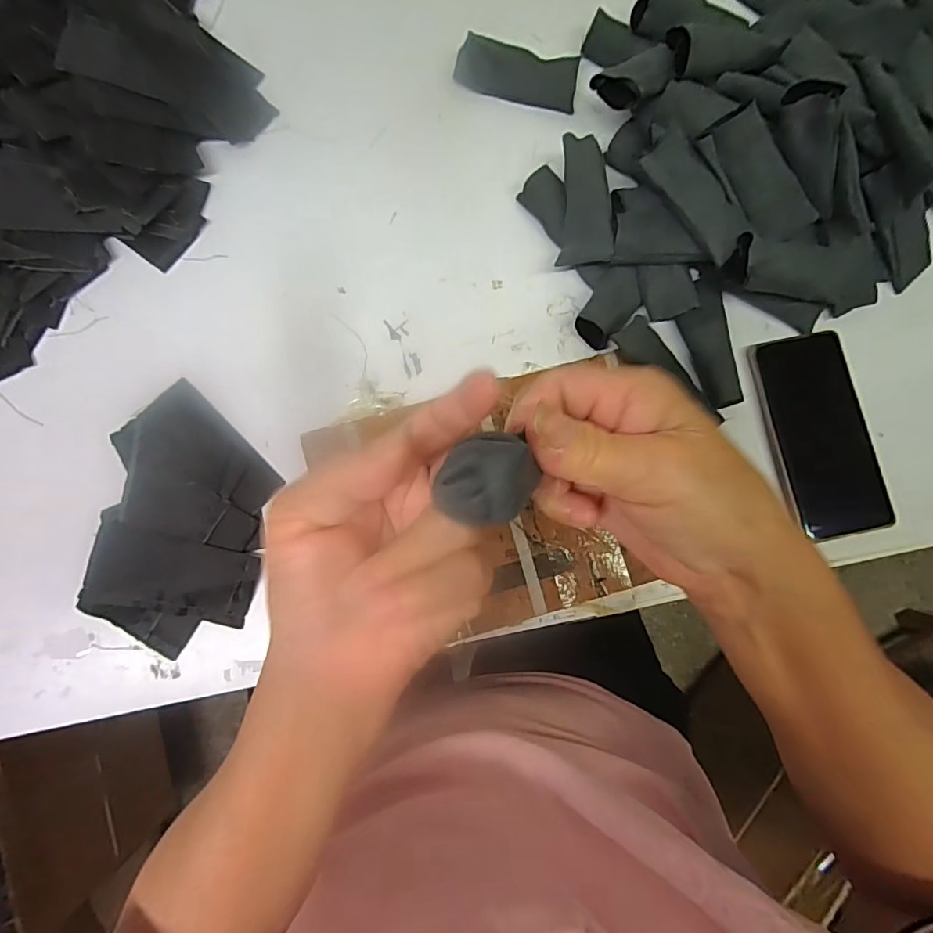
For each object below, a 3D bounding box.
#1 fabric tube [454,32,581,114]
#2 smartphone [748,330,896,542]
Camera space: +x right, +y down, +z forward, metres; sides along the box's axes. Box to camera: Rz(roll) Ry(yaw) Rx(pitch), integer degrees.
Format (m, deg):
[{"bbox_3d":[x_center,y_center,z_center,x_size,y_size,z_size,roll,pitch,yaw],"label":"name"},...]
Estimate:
[{"bbox_3d":[0.044,-0.334,0.424,0.101,0.019,0.036,12,84,-1],"label":"fabric tube"},{"bbox_3d":[0.279,-0.024,0.397,0.076,0.014,0.162,-11,85,-3],"label":"smartphone"}]

